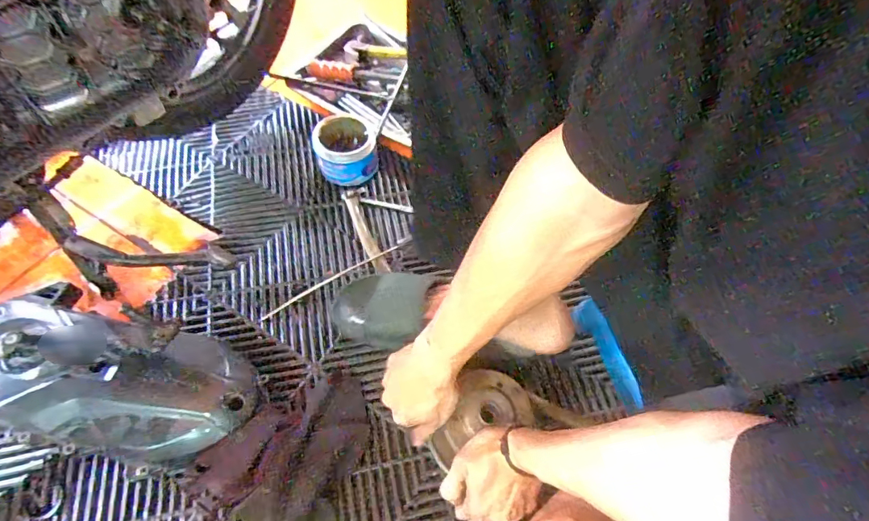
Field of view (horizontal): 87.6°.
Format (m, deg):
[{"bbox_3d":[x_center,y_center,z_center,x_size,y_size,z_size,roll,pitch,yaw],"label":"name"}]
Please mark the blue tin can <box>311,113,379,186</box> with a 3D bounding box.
[{"bbox_3d":[-0.153,-0.187,0.790,0.099,0.084,0.108,2,58,-3],"label":"blue tin can"}]

